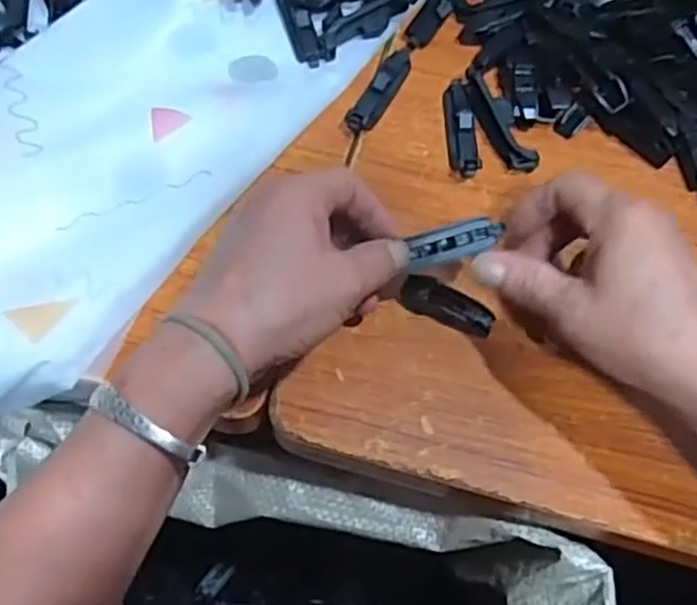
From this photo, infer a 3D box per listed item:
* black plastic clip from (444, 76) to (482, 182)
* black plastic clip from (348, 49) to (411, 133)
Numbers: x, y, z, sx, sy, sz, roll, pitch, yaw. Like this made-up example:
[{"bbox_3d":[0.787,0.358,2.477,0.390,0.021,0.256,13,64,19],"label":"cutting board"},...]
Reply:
[{"bbox_3d":[0.071,-0.112,0.464,0.017,0.015,0.074,-3,64,-5],"label":"black plastic clip"},{"bbox_3d":[0.021,-0.135,0.471,0.017,0.014,0.069,29,66,10],"label":"black plastic clip"}]

